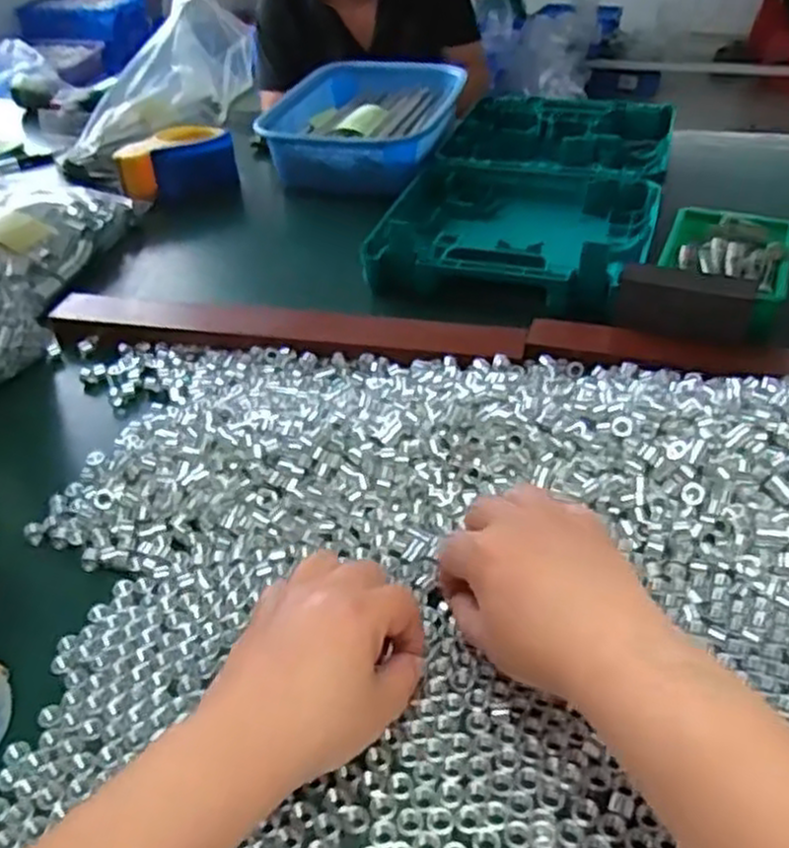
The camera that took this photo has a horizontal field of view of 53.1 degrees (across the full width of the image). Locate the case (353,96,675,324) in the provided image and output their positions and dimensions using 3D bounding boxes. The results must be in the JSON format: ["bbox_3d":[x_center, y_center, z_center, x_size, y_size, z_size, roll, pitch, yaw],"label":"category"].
[{"bbox_3d":[0.151,-0.245,0.831,0.245,0.051,0.454,11,41,17],"label":"case"}]

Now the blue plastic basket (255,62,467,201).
[{"bbox_3d":[-0.041,-0.360,0.955,0.214,0.076,0.277,9,40,14],"label":"blue plastic basket"}]

